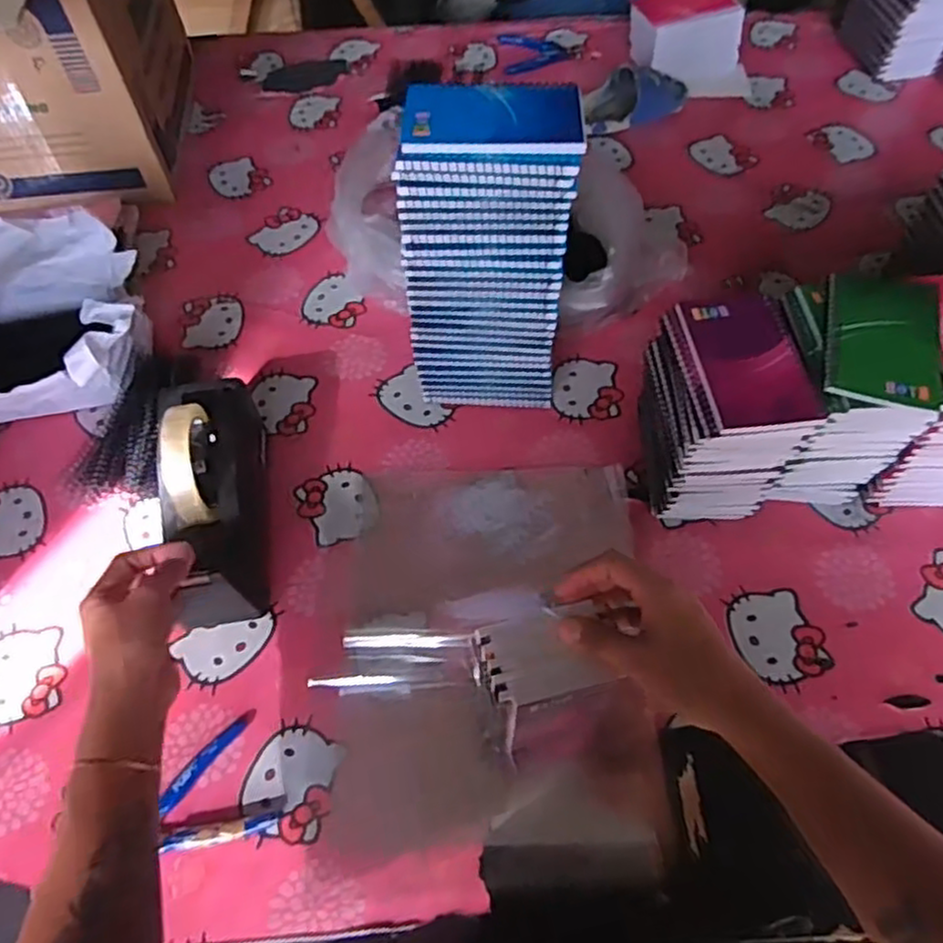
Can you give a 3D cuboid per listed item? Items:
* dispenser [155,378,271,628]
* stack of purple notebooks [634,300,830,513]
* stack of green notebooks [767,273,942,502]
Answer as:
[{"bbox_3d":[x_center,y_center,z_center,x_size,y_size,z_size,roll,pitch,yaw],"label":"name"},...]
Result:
[{"bbox_3d":[-0.223,0.016,0.623,0.071,0.126,0.220,-9,58,-4],"label":"dispenser"},{"bbox_3d":[0.211,-0.048,0.623,0.095,0.167,0.129,-7,58,-3],"label":"stack of purple notebooks"},{"bbox_3d":[0.317,-0.060,0.629,0.109,0.171,0.136,2,58,3],"label":"stack of green notebooks"}]

